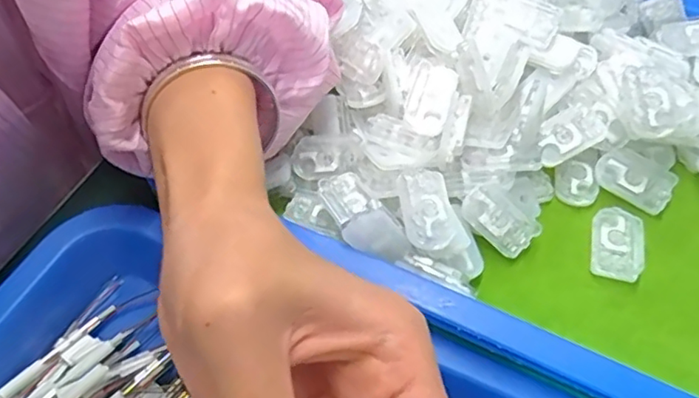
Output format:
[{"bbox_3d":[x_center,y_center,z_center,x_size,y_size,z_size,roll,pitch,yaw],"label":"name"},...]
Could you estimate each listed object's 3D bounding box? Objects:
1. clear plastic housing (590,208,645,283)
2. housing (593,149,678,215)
[{"bbox_3d":[0.127,0.021,0.280,0.022,0.008,0.037,13,55,11],"label":"clear plastic housing"},{"bbox_3d":[0.143,-0.011,0.296,0.036,0.012,0.024,32,61,23],"label":"housing"}]

